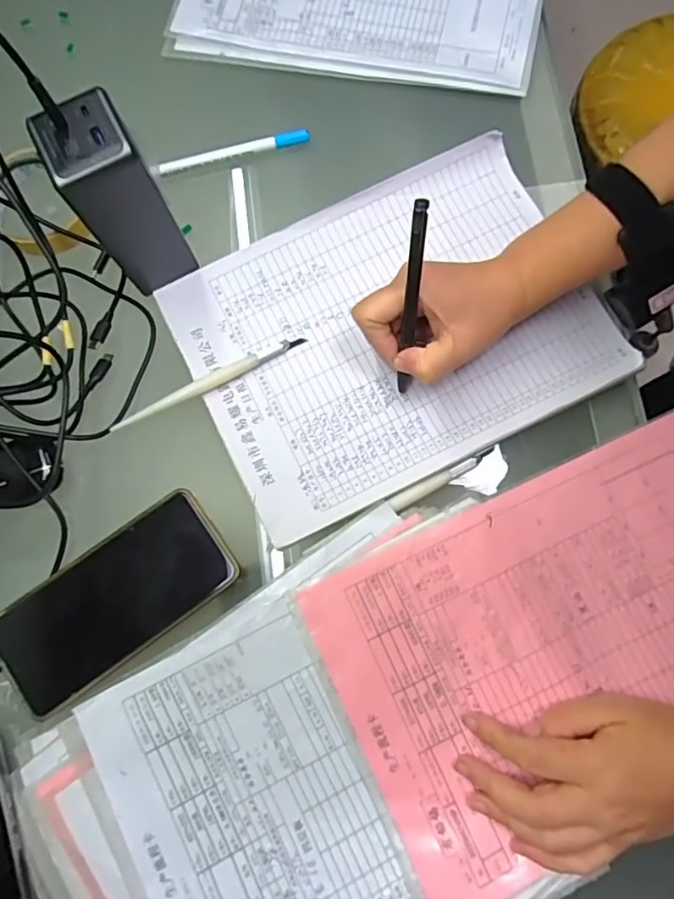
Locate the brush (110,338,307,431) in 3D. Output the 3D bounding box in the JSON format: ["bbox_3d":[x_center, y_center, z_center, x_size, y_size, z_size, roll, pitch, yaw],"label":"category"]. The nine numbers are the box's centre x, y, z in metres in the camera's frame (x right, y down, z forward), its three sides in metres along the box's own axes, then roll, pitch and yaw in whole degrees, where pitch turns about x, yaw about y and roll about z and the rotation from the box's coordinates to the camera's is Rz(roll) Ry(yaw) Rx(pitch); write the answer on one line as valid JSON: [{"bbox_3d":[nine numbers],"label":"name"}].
[{"bbox_3d":[-0.094,-0.052,0.399,0.150,0.007,0.015,-28,79,-6],"label":"brush"}]

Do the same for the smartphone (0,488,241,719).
[{"bbox_3d":[-0.151,0.102,0.367,0.162,0.008,0.076,-35,80,-8],"label":"smartphone"}]

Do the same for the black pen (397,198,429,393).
[{"bbox_3d":[0.046,-0.088,0.339,0.009,0.137,0.011,-5,53,-1],"label":"black pen"}]

